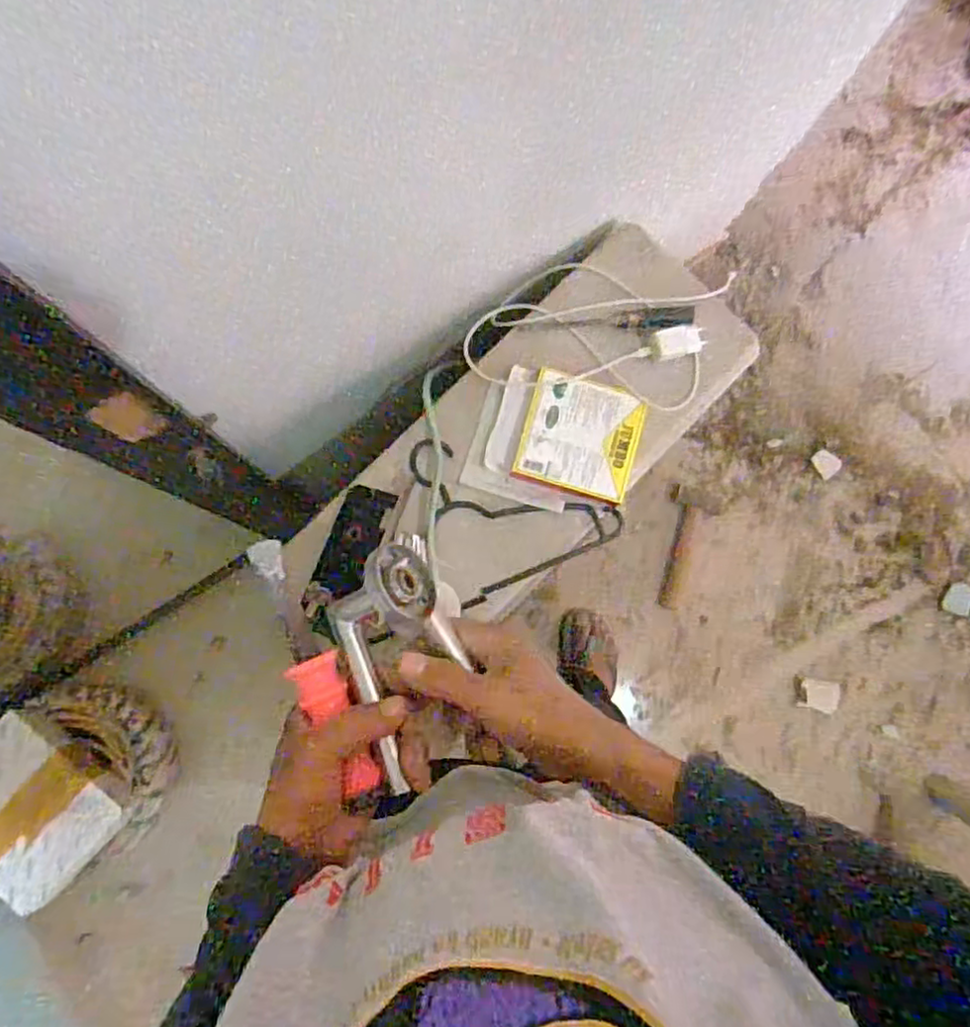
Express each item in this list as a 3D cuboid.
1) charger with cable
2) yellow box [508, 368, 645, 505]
[{"bbox_3d":[0.137,-0.229,0.857,0.303,0.040,0.194,11,77,3],"label":"charger with cable"},{"bbox_3d":[0.114,-0.092,0.817,0.132,0.021,0.137,16,82,-2],"label":"yellow box"}]

